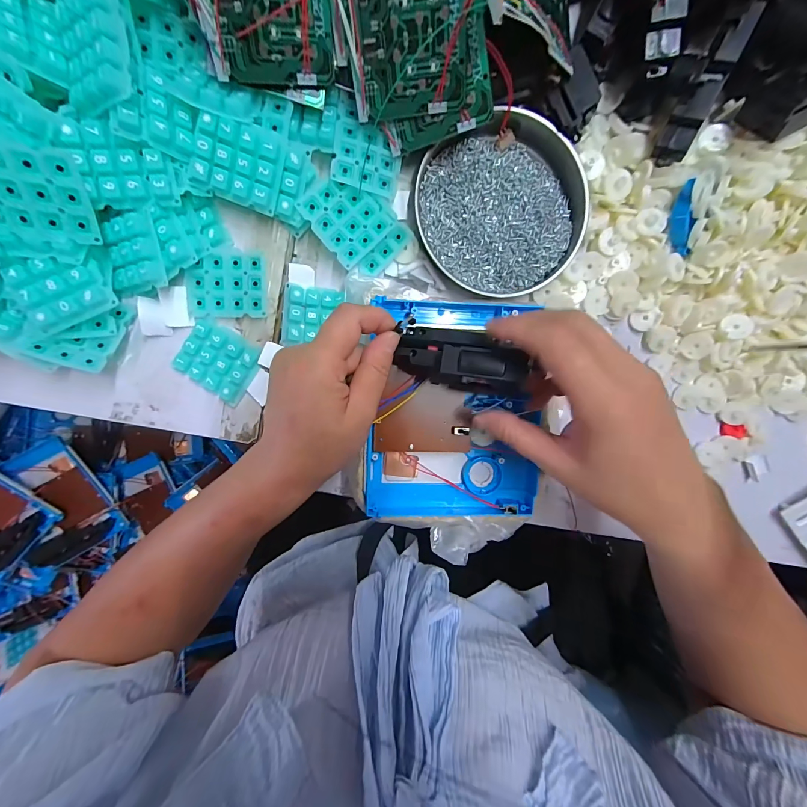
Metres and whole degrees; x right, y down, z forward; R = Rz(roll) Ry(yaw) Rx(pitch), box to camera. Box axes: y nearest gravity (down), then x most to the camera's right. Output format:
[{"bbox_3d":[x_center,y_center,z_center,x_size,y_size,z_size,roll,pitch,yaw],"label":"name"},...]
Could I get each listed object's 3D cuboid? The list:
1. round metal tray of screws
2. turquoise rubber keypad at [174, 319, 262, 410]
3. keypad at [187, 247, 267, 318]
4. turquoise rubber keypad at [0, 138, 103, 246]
[{"bbox_3d":[0.080,-0.155,0.278,0.128,0.020,0.131,0,97,-4],"label":"round metal tray of screws"},{"bbox_3d":[-0.143,-0.032,0.265,0.056,0.011,0.049,34,93,-7],"label":"turquoise rubber keypad"},{"bbox_3d":[-0.134,-0.091,0.264,0.057,0.010,0.048,-1,97,-4],"label":"keypad"},{"bbox_3d":[-0.220,-0.125,0.203,0.057,0.013,0.049,0,133,-20],"label":"turquoise rubber keypad"}]

